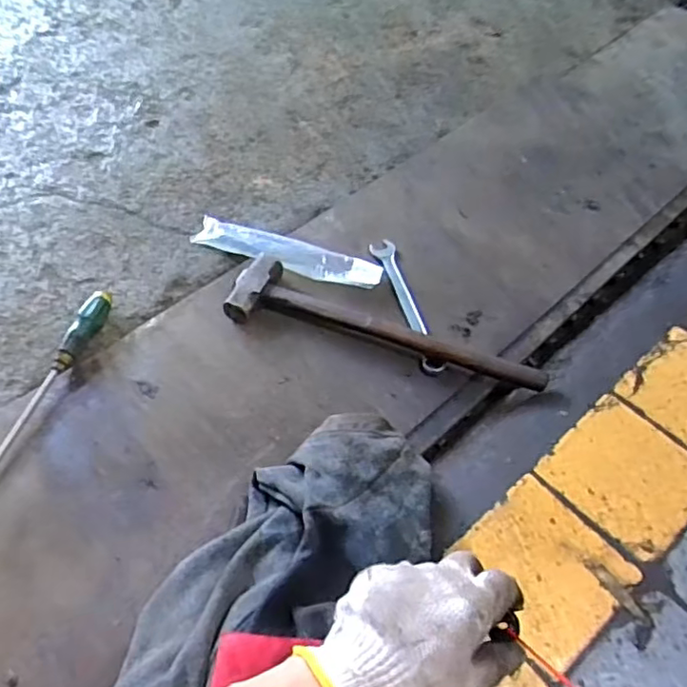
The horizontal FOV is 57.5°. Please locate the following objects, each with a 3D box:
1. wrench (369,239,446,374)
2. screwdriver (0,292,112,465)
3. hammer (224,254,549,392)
[{"bbox_3d":[0.088,-0.056,0.852,0.033,0.018,0.235,-13,57,-11],"label":"wrench"},{"bbox_3d":[-0.374,0.081,0.734,0.025,0.026,0.379,16,56,9],"label":"screwdriver"},{"bbox_3d":[0.054,-0.022,0.818,0.421,0.045,0.103,18,56,10],"label":"hammer"}]

